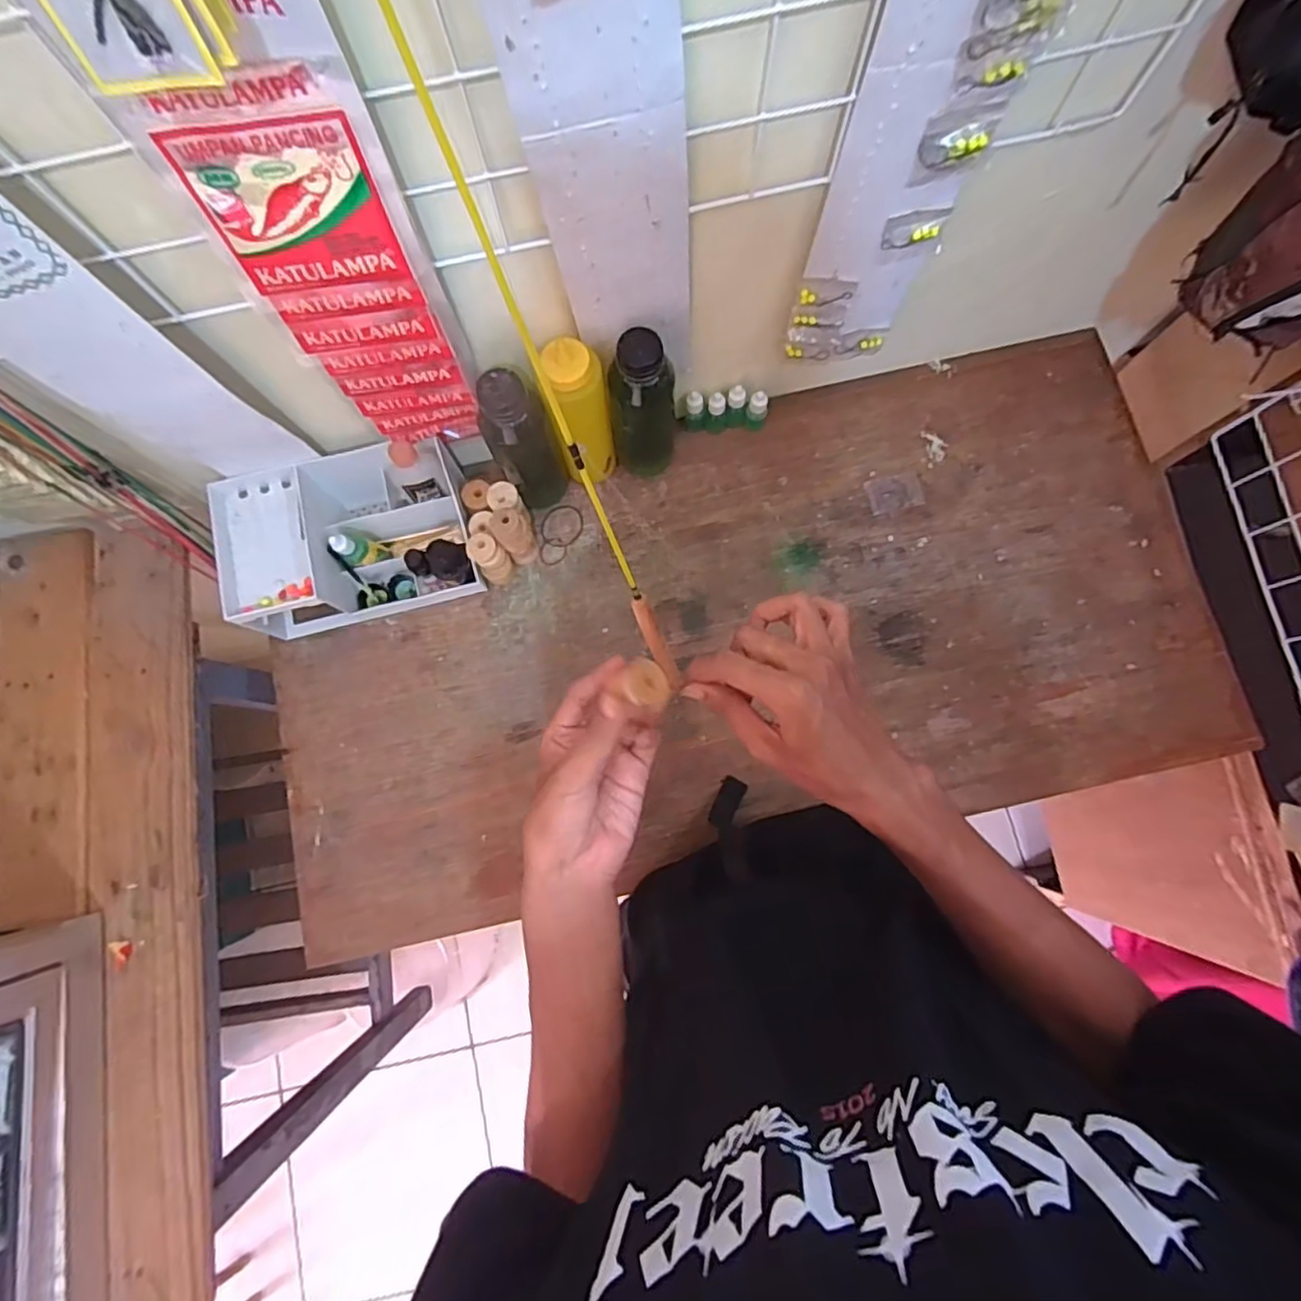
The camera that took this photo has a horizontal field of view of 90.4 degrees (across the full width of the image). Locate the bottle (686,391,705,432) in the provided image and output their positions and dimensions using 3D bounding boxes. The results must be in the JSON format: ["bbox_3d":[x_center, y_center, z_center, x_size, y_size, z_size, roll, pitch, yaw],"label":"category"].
[{"bbox_3d":[0.050,-0.264,0.715,0.020,0.052,0.022,1,80,1],"label":"bottle"}]

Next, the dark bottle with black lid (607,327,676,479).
[{"bbox_3d":[-0.009,-0.234,0.644,0.068,0.191,0.057,-3,80,1],"label":"dark bottle with black lid"}]

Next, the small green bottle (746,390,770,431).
[{"bbox_3d":[0.120,-0.267,0.717,0.021,0.053,0.021,0,80,1],"label":"small green bottle"}]

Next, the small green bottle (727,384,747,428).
[{"bbox_3d":[0.097,-0.271,0.720,0.022,0.049,0.023,0,80,1],"label":"small green bottle"}]

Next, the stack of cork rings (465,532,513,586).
[{"bbox_3d":[-0.170,-0.097,0.687,0.033,0.070,0.036,-42,82,-6],"label":"stack of cork rings"}]

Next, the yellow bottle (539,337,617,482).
[{"bbox_3d":[-0.069,-0.226,0.644,0.061,0.194,0.053,-8,80,0],"label":"yellow bottle"}]

